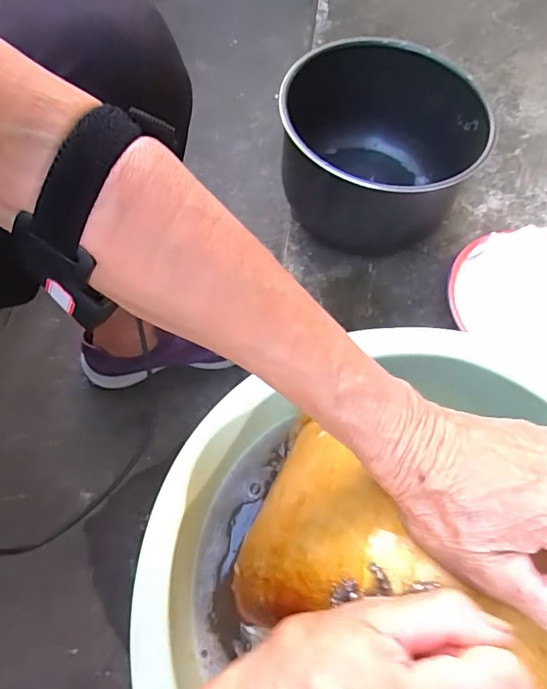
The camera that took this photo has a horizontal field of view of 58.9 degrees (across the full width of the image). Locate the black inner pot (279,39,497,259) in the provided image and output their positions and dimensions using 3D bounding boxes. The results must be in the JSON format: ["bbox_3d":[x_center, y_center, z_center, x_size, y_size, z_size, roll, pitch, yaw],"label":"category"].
[{"bbox_3d":[0.122,-0.227,0.588,0.228,0.152,0.225,1,63,-3],"label":"black inner pot"}]

